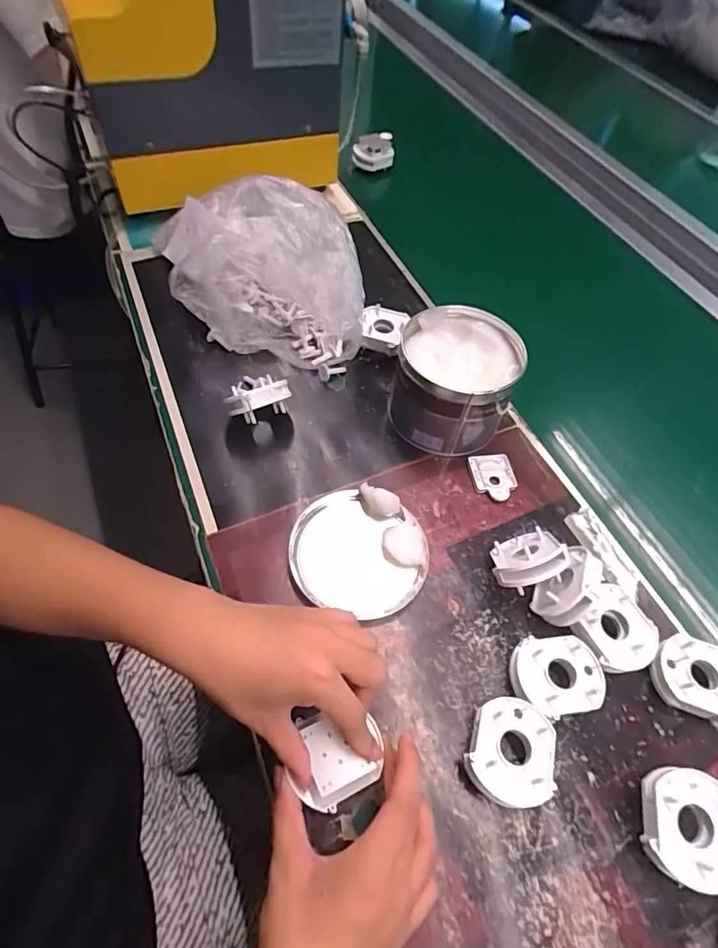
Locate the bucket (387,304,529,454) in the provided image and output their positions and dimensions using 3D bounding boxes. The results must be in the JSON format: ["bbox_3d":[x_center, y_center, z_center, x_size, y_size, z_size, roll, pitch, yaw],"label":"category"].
[{"bbox_3d":[0.101,-0.103,0.549,0.121,0.094,0.131,2,57,-4],"label":"bucket"}]

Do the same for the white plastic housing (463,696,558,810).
[{"bbox_3d":[0.113,0.211,0.383,0.063,0.031,0.071,12,57,2],"label":"white plastic housing"}]

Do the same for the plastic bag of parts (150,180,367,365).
[{"bbox_3d":[-0.109,-0.259,0.624,0.263,0.111,0.206,14,57,4],"label":"plastic bag of parts"}]

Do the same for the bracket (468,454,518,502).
[{"bbox_3d":[0.145,0.004,0.539,0.047,0.008,0.055,-3,57,-7],"label":"bracket"}]

